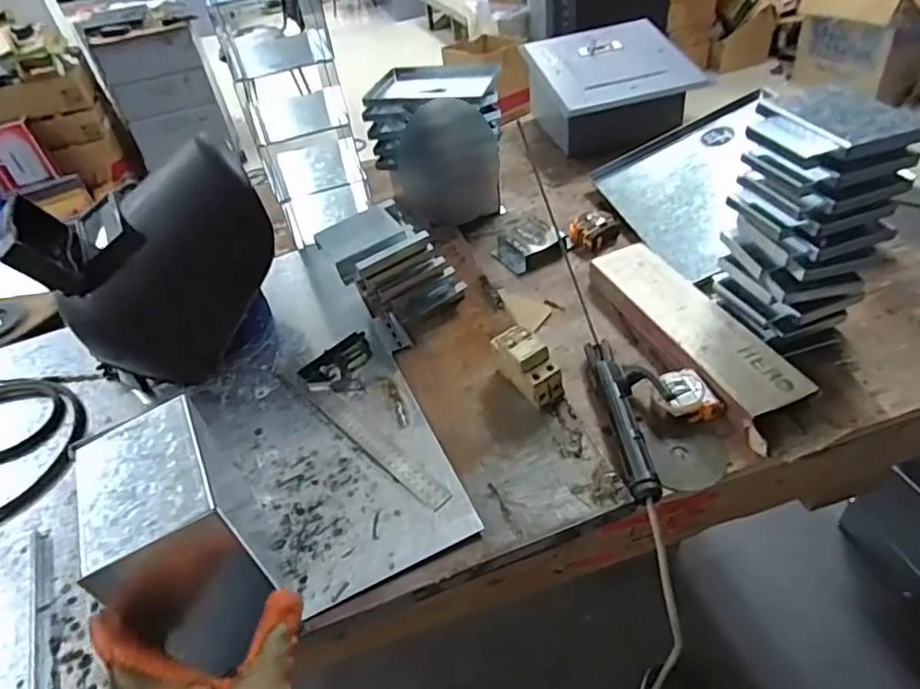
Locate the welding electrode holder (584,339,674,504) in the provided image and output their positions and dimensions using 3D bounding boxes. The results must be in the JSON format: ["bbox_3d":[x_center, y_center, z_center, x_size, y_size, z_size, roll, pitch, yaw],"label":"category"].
[{"bbox_3d":[0.184,0.068,0.591,0.065,0.032,0.201,-7,42,4],"label":"welding electrode holder"}]

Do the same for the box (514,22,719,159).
[{"bbox_3d":[0.284,-0.489,1.085,0.279,0.138,0.235,-12,42,-2],"label":"box"}]

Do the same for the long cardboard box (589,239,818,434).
[{"bbox_3d":[0.264,-0.025,0.670,0.091,0.040,0.304,-19,43,-10],"label":"long cardboard box"}]

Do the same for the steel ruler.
[{"bbox_3d":[-0.120,0.090,0.630,0.292,0.009,0.024,31,61,36],"label":"steel ruler"}]

